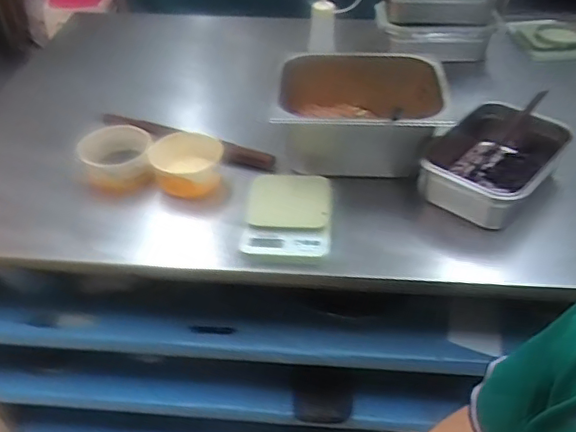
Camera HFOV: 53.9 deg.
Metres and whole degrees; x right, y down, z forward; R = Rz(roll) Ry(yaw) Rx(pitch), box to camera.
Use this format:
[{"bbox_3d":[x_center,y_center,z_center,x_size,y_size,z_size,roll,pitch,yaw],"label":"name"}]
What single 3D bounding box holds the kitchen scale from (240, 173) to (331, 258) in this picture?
[{"bbox_3d":[0.004,-0.005,0.940,0.148,0.038,0.193,3,42,4],"label":"kitchen scale"}]

